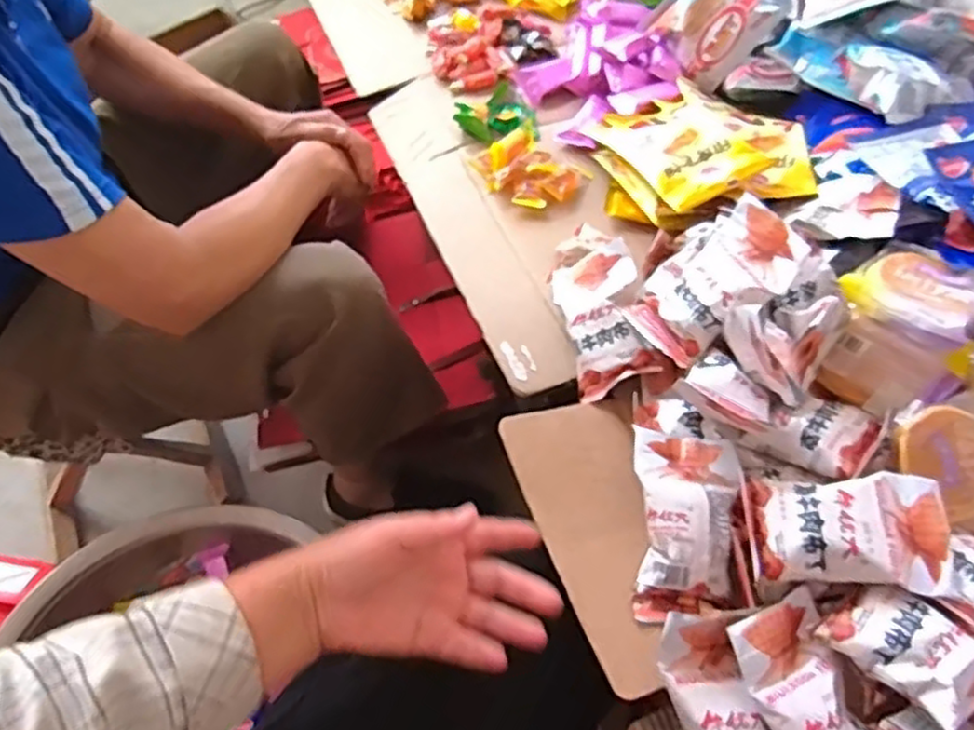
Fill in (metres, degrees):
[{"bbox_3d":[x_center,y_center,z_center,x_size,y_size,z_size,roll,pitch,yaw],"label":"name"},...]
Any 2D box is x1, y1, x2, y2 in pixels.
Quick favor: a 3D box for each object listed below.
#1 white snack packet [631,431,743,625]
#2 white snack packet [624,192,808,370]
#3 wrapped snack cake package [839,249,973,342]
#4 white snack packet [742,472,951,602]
[{"bbox_3d":[0.143,0.110,0.513,0.074,0.030,0.138,8,55,2],"label":"white snack packet"},{"bbox_3d":[0.181,-0.070,0.582,0.134,0.028,0.094,-42,51,18],"label":"white snack packet"},{"bbox_3d":[0.341,-0.064,0.558,0.091,0.024,0.093,38,61,21],"label":"wrapped snack cake package"},{"bbox_3d":[0.240,0.110,0.474,0.127,0.034,0.071,7,55,1],"label":"white snack packet"}]

